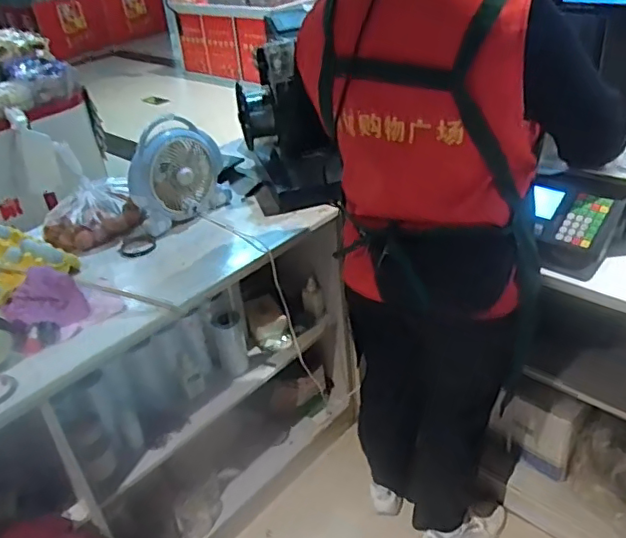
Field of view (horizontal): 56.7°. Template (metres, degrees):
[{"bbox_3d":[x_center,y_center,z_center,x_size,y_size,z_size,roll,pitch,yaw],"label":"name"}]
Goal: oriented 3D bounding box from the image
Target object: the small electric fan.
[{"bbox_3d":[-0.295,-0.205,1.276,0.096,0.238,0.212,10,36,25],"label":"small electric fan"}]

